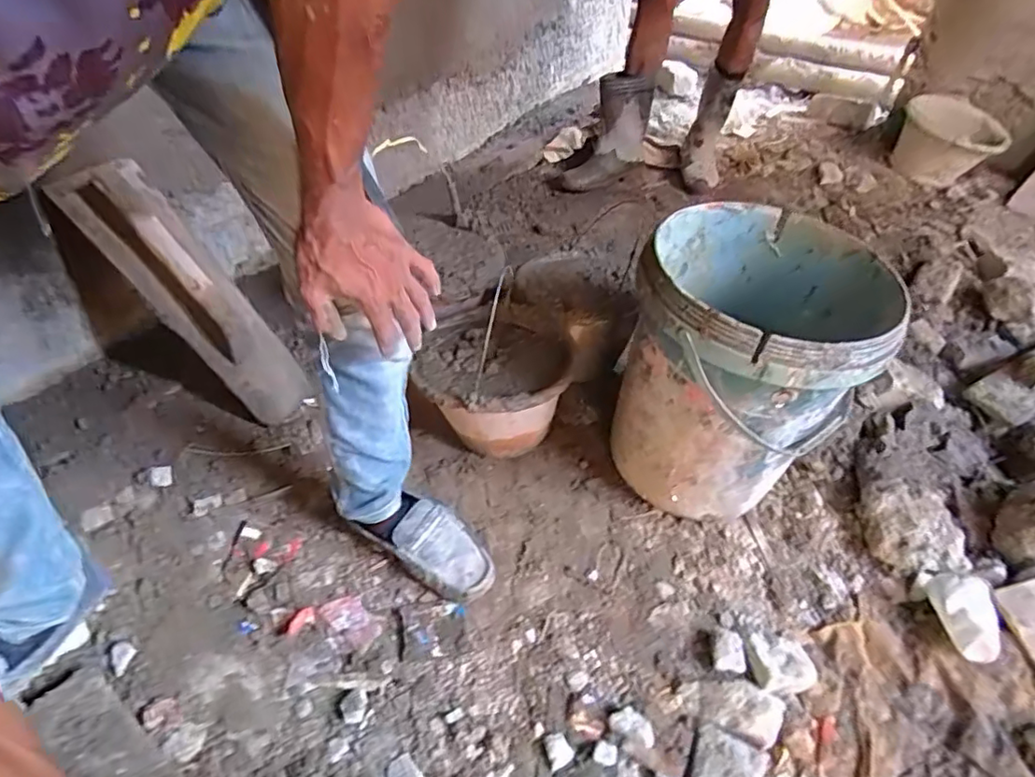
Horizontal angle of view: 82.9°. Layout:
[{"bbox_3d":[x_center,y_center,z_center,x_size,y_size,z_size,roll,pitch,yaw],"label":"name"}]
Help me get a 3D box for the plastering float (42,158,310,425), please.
[{"bbox_3d":[-0.527,-0.151,0.968,0.071,0.478,0.123,-19,24,44],"label":"plastering float"}]

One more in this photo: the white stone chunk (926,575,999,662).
[{"bbox_3d":[0.579,0.297,0.760,0.061,0.060,0.109,7,43,6],"label":"white stone chunk"}]

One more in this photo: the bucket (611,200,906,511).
[{"bbox_3d":[0.309,-0.022,0.833,0.287,0.361,0.323,20,46,19],"label":"bucket"}]

